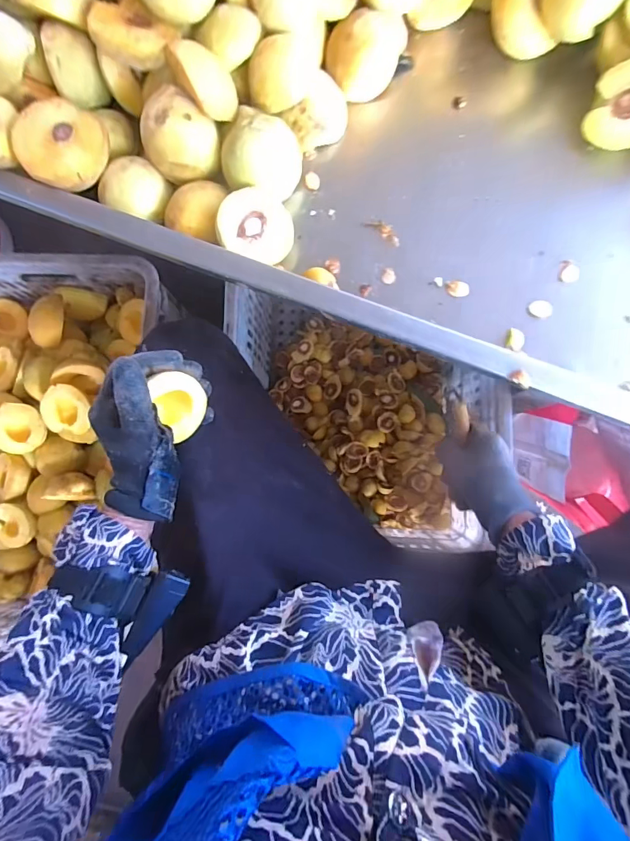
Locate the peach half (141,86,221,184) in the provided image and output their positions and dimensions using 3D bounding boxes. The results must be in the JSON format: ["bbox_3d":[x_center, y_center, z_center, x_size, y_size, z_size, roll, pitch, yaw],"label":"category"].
[{"bbox_3d":[-0.116,-0.244,0.360,0.057,0.046,0.053,0,85,4],"label":"peach half"}]

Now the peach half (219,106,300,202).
[{"bbox_3d":[-0.046,-0.239,0.366,0.066,0.039,0.074,9,86,4],"label":"peach half"}]

